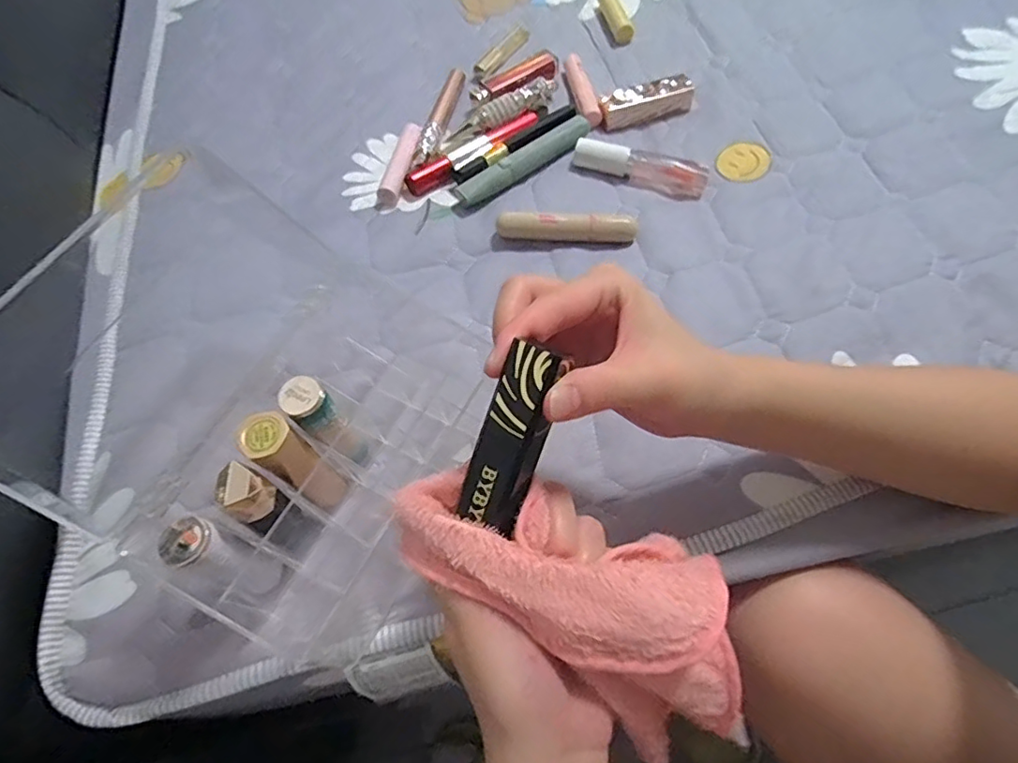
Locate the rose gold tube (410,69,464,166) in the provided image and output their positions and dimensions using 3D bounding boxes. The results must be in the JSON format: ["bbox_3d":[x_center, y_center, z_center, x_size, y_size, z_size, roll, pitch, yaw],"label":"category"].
[{"bbox_3d":[-0.059,-0.230,0.491,0.016,0.016,0.126,9,63,8],"label":"rose gold tube"}]

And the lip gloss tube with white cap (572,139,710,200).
[{"bbox_3d":[0.104,-0.171,0.454,0.105,0.018,0.021,19,65,13],"label":"lip gloss tube with white cap"}]

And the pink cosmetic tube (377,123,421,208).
[{"bbox_3d":[-0.088,-0.179,0.467,0.020,0.014,0.085,6,63,7],"label":"pink cosmetic tube"}]

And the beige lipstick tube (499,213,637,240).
[{"bbox_3d":[0.044,-0.115,0.428,0.103,0.020,0.015,-1,62,3],"label":"beige lipstick tube"}]

